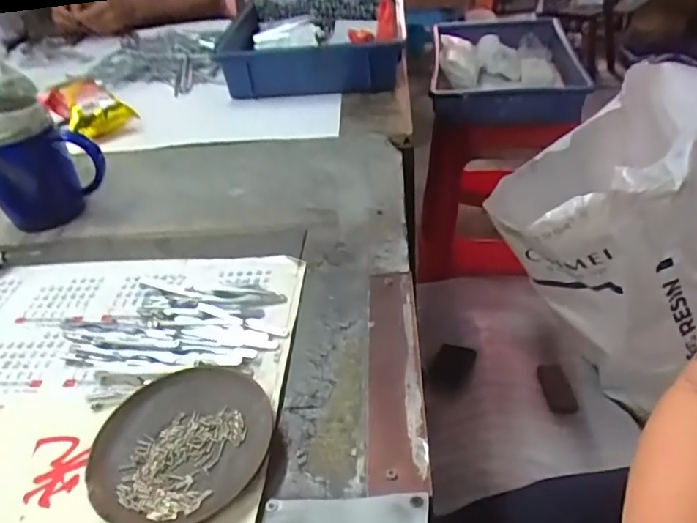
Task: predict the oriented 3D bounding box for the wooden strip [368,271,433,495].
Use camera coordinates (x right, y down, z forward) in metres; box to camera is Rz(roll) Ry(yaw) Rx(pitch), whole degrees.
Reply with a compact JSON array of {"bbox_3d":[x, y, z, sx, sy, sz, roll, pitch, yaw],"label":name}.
[{"bbox_3d":[0.033,0.072,0.401,0.037,0.006,0.201,-4,37,5],"label":"wooden strip"}]

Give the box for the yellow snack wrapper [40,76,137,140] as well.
[{"bbox_3d":[-0.386,-0.226,0.819,0.093,0.061,0.128,-30,43,-27],"label":"yellow snack wrapper"}]

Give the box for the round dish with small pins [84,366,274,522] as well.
[{"bbox_3d":[-0.110,0.119,0.361,0.111,0.013,0.116,-5,37,4],"label":"round dish with small pins"}]

